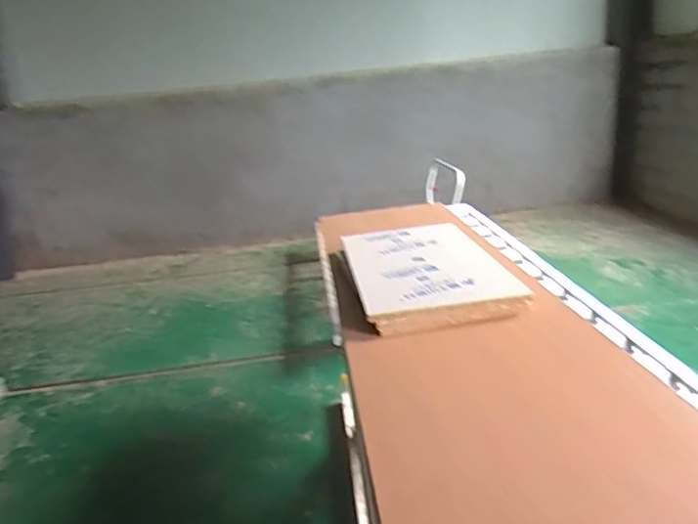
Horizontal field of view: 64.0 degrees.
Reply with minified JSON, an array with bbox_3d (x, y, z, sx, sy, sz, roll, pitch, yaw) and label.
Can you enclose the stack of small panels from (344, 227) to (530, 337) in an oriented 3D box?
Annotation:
[{"bbox_3d":[0.218,0.001,1.791,0.424,0.059,0.818,-7,19,-5],"label":"stack of small panels"}]

